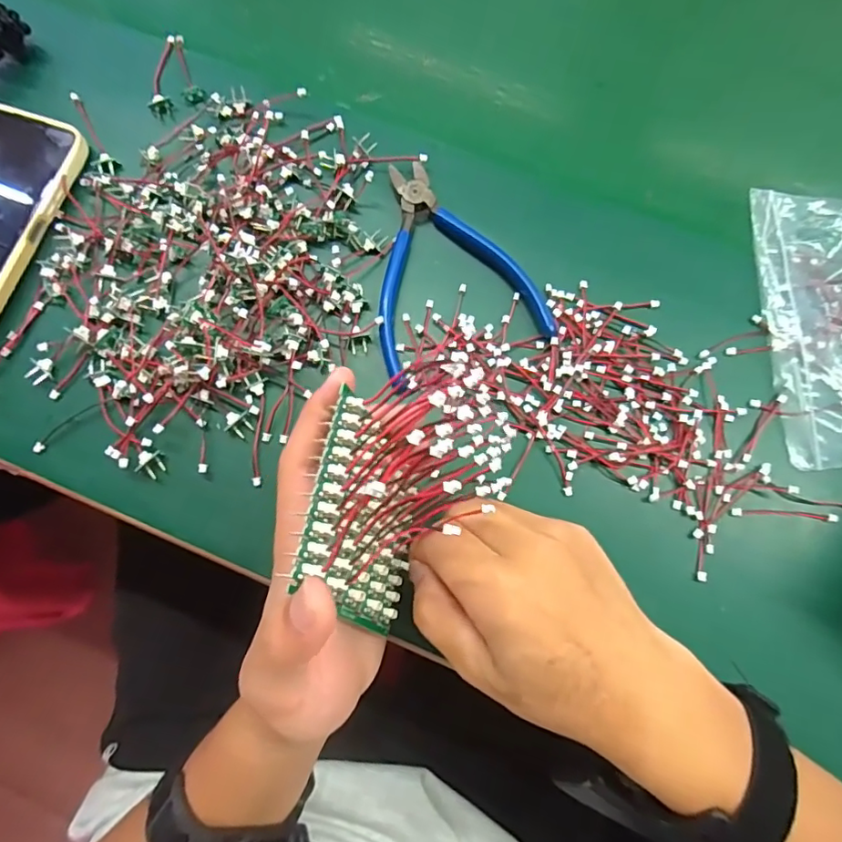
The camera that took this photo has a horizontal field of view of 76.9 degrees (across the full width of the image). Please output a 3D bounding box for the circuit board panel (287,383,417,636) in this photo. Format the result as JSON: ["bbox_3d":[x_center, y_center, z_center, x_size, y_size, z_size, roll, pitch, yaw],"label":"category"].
[{"bbox_3d":[-0.020,0.044,0.225,0.013,0.083,0.070,3,58,22],"label":"circuit board panel"}]

